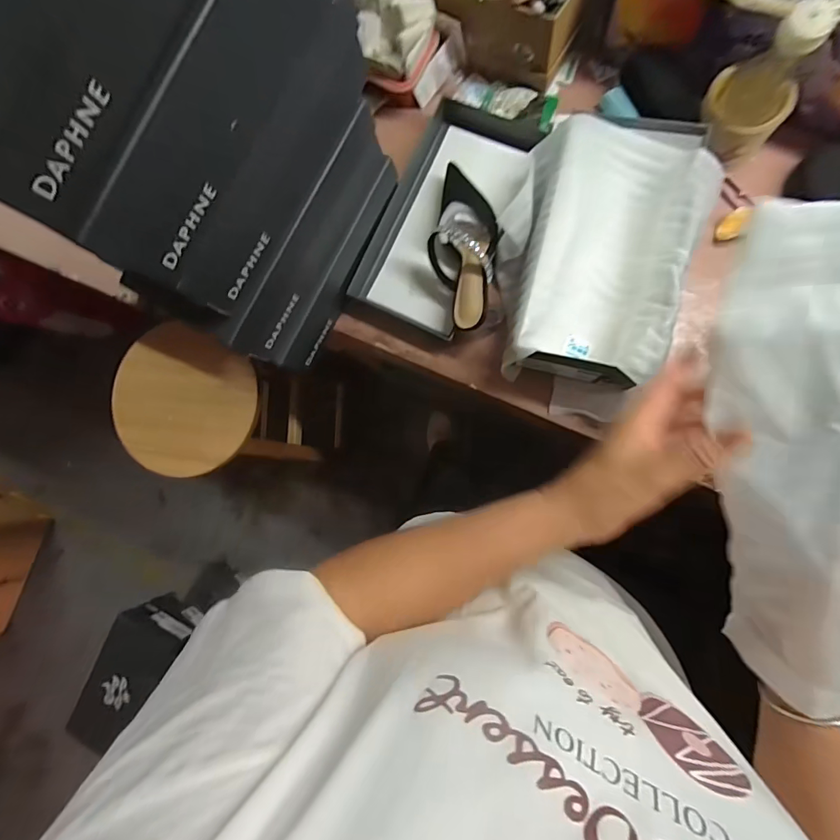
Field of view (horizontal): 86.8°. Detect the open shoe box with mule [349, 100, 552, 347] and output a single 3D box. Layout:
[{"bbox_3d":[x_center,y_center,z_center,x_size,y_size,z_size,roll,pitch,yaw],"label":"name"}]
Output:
[{"bbox_3d":[0.031,-0.277,0.630,0.162,0.043,0.317,28,92,10],"label":"open shoe box with mule"}]

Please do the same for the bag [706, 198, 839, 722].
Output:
[{"bbox_3d":[0.284,0.024,0.271,0.175,0.064,0.292,0,87,9],"label":"bag"}]

